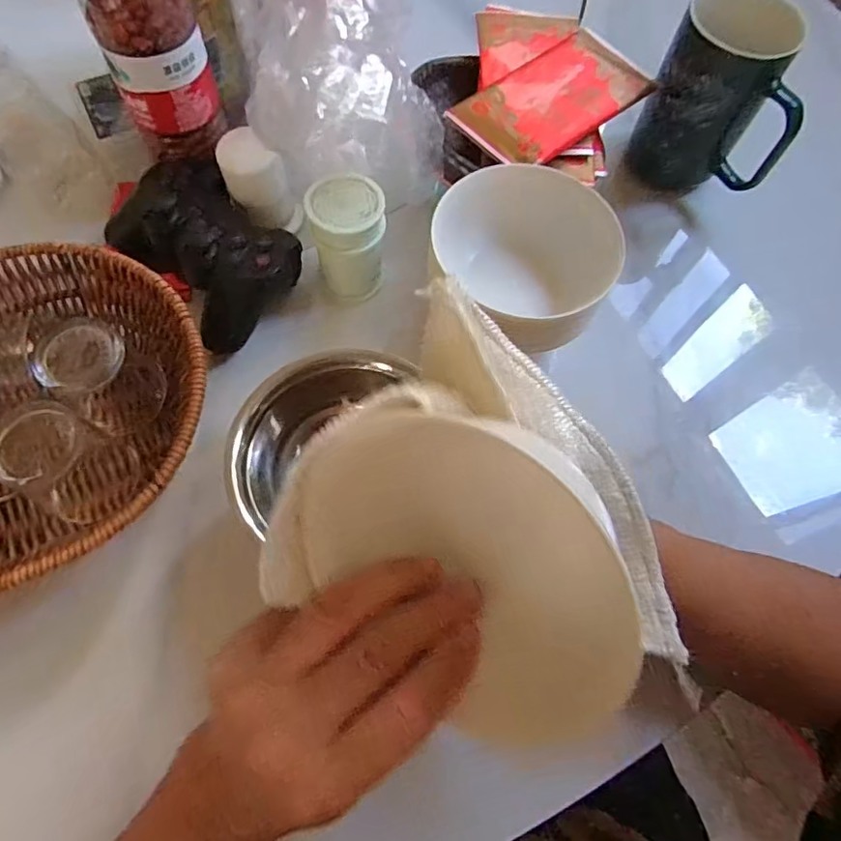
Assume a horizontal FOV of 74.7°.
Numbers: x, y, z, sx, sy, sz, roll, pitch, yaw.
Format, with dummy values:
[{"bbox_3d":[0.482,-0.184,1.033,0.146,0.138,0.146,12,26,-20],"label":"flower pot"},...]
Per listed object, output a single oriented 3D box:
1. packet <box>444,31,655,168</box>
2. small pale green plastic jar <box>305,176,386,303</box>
[{"bbox_3d":[0.098,-0.231,0.391,0.147,0.012,0.080,-41,75,-17],"label":"packet"},{"bbox_3d":[-0.049,-0.122,0.378,0.050,0.070,0.051,1,67,-2],"label":"small pale green plastic jar"}]

